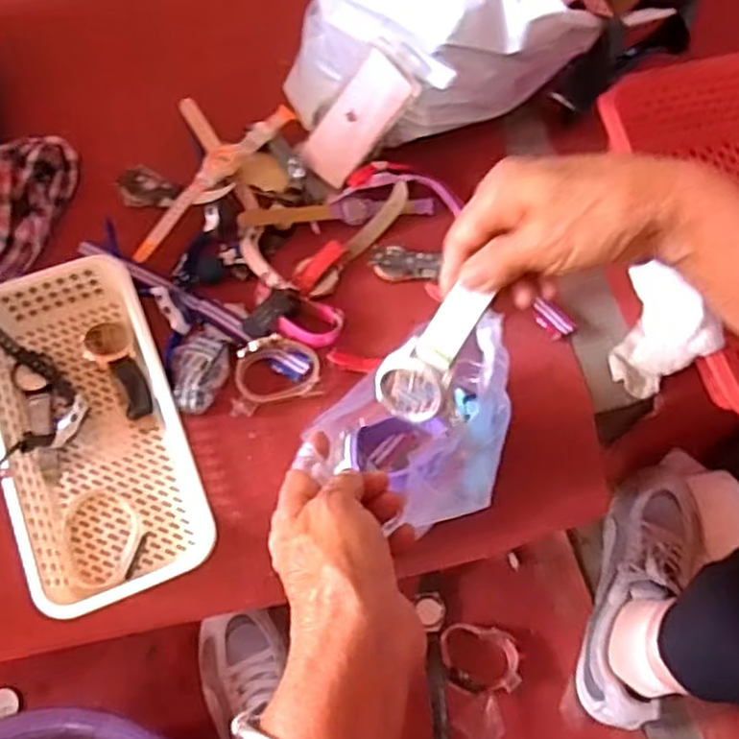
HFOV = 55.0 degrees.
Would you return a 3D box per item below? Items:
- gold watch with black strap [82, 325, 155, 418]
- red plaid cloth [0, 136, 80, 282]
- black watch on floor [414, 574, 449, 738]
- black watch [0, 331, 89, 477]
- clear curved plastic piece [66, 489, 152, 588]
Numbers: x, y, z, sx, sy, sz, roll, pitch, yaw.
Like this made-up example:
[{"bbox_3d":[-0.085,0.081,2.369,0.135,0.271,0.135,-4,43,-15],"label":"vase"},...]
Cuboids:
[{"bbox_3d":[-0.204,0.000,0.587,0.037,0.022,0.088,-28,71,-13],"label":"gold watch with black strap"},{"bbox_3d":[-0.332,-0.127,0.625,0.077,0.044,0.200,23,68,7],"label":"red plaid cloth"},{"bbox_3d":[0.061,0.268,0.662,0.027,0.022,0.158,1,47,-2],"label":"black watch on floor"},{"bbox_3d":[-0.261,0.020,0.559,0.064,0.057,0.134,-15,69,-8],"label":"black watch"},{"bbox_3d":[-0.202,0.127,0.543,0.061,0.013,0.075,-14,69,-8],"label":"clear curved plastic piece"}]

